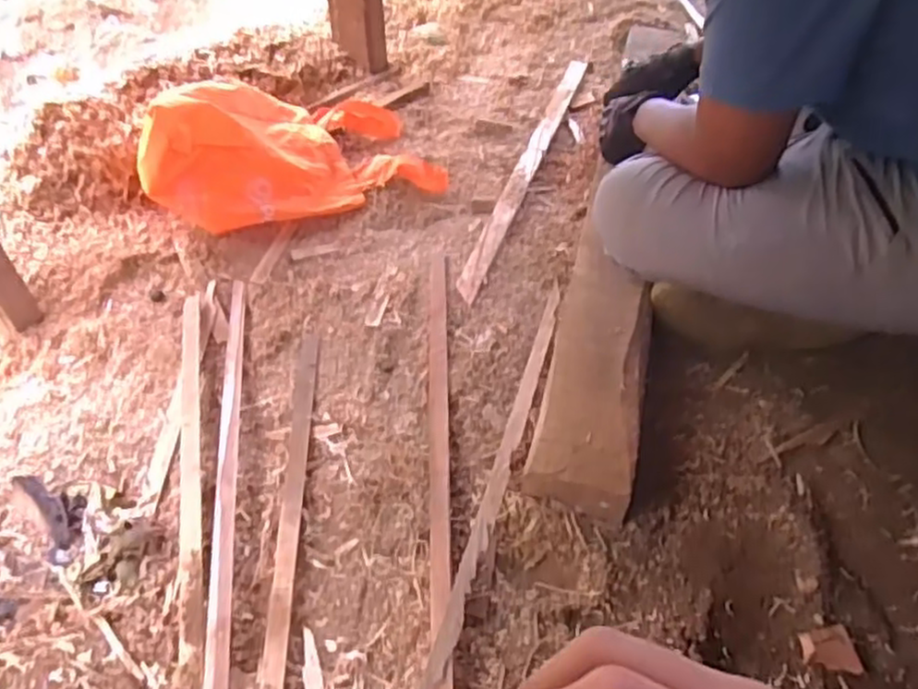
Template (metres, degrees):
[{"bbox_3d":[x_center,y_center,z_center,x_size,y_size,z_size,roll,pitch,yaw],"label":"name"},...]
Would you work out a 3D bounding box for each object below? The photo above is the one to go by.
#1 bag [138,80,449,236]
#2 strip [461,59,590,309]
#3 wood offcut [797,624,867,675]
[{"bbox_3d":[-0.297,-0.381,1.253,0.474,0.203,0.305,-16,52,-10],"label":"bag"},{"bbox_3d":[0.127,-0.325,1.302,0.041,0.012,0.711,14,53,14],"label":"strip"},{"bbox_3d":[0.362,0.300,0.710,0.052,0.017,0.044,-10,49,-6],"label":"wood offcut"}]

